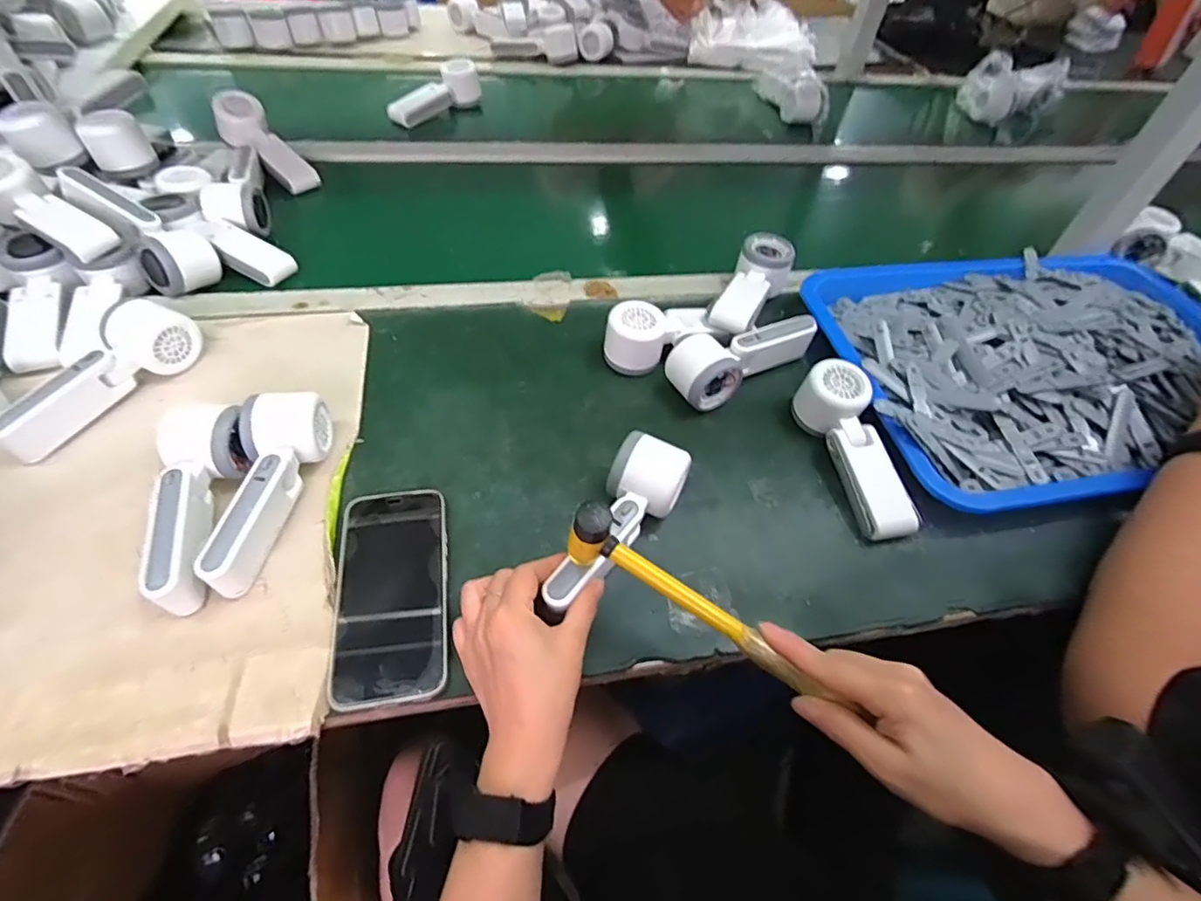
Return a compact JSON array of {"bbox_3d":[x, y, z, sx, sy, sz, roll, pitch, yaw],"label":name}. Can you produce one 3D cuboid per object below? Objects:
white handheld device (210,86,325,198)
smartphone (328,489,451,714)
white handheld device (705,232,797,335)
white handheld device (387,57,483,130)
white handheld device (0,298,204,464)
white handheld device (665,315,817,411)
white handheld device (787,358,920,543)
[{"bbox_3d":[-0.441,-0.401,0.741,0.164,0.041,0.058,46,59,6],"label":"white handheld device"},{"bbox_3d":[-0.152,0.100,0.413,0.077,0.011,0.161,-6,52,-11],"label":"smartphone"},{"bbox_3d":[0.161,-0.173,0.612,0.055,0.048,0.168,26,53,14],"label":"white handheld device"},{"bbox_3d":[-0.264,-0.575,0.901,0.047,0.056,0.163,32,55,19],"label":"white handheld device"},{"bbox_3d":[-0.440,-0.067,0.490,0.058,0.049,0.165,28,54,16],"label":"white handheld device"},{"bbox_3d":[0.138,-0.096,0.567,0.160,0.053,0.064,-29,60,-26],"label":"white handheld device"},{"bbox_3d":[0.227,0.000,0.504,0.051,0.050,0.161,-9,67,-13],"label":"white handheld device"}]

